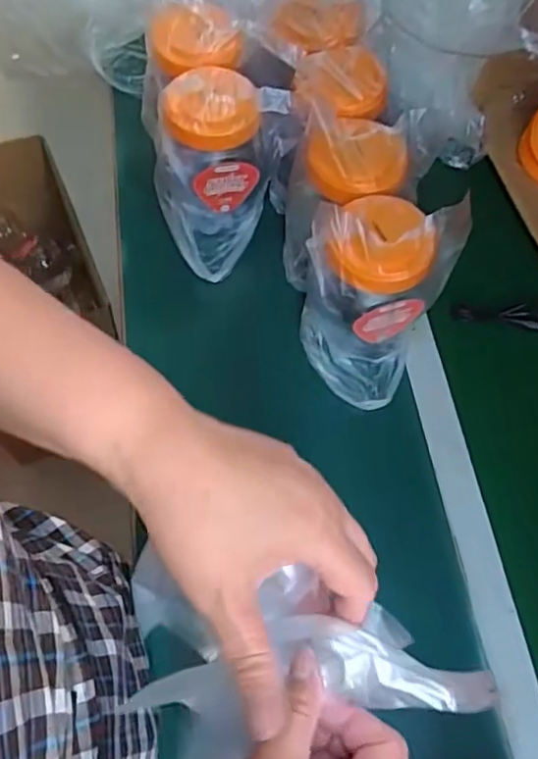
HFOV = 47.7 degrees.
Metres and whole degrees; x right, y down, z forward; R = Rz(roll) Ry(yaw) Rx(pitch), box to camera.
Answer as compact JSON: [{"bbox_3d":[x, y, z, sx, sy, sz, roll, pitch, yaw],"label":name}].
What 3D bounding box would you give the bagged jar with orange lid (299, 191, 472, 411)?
[{"bbox_3d":[0.095,-0.081,0.585,0.124,0.178,0.132,1,64,-3],"label":"bagged jar with orange lid"}]

